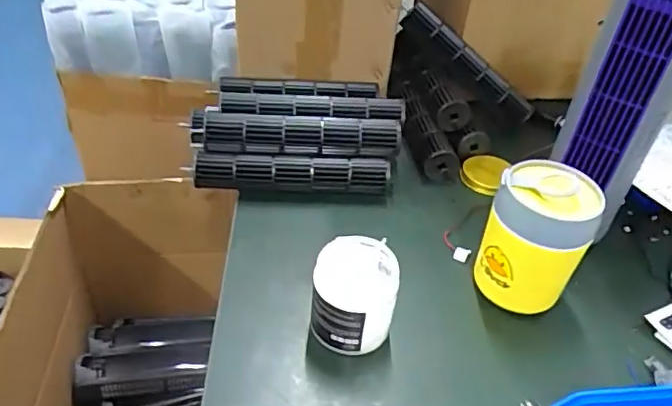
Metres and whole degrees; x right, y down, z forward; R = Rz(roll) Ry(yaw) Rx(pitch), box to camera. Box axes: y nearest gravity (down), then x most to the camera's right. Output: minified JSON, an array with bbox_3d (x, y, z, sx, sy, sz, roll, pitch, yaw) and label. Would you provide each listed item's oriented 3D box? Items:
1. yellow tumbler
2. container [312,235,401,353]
[{"bbox_3d":[0.193,0.036,0.540,0.088,0.131,0.082,3,40,-3],"label":"yellow tumbler"},{"bbox_3d":[0.017,0.086,0.503,0.073,0.082,0.071,12,39,12],"label":"container"}]

